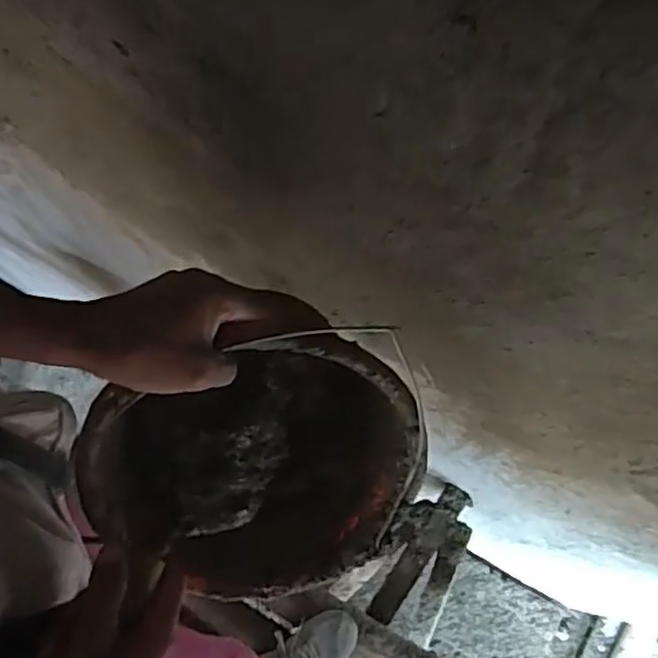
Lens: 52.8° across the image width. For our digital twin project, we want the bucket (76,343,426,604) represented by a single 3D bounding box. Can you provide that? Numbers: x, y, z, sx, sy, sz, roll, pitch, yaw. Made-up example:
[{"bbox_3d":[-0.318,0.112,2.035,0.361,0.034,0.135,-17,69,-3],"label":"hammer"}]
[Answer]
[{"bbox_3d":[-0.057,0.103,0.519,0.235,0.148,0.211,-19,108,-6],"label":"bucket"}]

